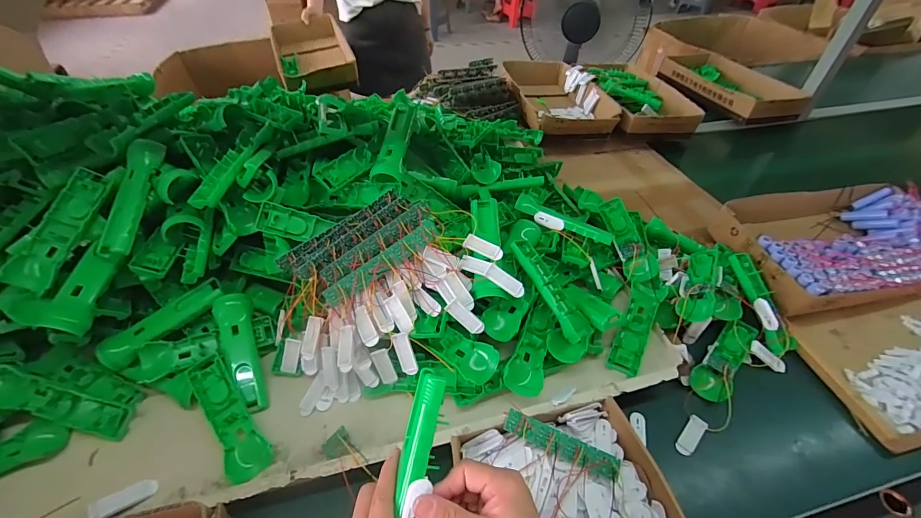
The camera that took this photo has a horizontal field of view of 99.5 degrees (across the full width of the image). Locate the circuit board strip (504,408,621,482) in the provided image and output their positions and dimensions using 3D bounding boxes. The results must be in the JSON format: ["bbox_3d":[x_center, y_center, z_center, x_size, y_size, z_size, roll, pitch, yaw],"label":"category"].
[{"bbox_3d":[0.119,0.217,0.456,0.138,0.008,0.027,24,49,4],"label":"circuit board strip"}]

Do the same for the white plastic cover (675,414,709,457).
[{"bbox_3d":[0.311,0.238,0.526,0.061,0.007,0.022,-33,55,-28],"label":"white plastic cover"}]

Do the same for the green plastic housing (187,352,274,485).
[{"bbox_3d":[-0.291,0.192,0.486,0.046,0.025,0.168,-31,66,-27],"label":"green plastic housing"}]

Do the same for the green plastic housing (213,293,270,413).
[{"bbox_3d":[-0.302,0.125,0.539,0.044,0.028,0.171,-19,71,-18],"label":"green plastic housing"}]

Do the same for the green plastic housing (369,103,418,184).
[{"bbox_3d":[-0.104,-0.193,0.638,0.044,0.029,0.169,6,64,5],"label":"green plastic housing"}]

